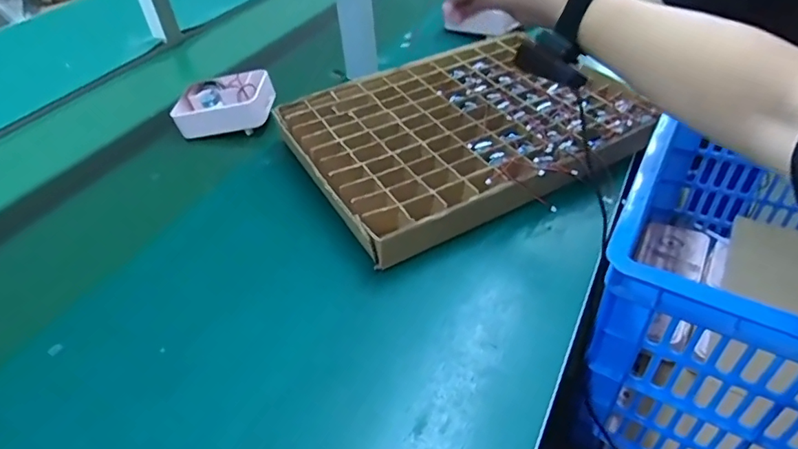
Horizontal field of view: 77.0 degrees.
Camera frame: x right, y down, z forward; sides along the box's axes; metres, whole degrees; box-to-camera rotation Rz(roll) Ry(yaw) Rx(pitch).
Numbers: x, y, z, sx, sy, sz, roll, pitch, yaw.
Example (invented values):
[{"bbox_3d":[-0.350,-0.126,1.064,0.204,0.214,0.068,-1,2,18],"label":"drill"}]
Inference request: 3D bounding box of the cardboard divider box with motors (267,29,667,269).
[{"bbox_3d":[0.064,-0.124,0.631,0.375,0.038,0.330,-24,46,-19],"label":"cardboard divider box with motors"}]

